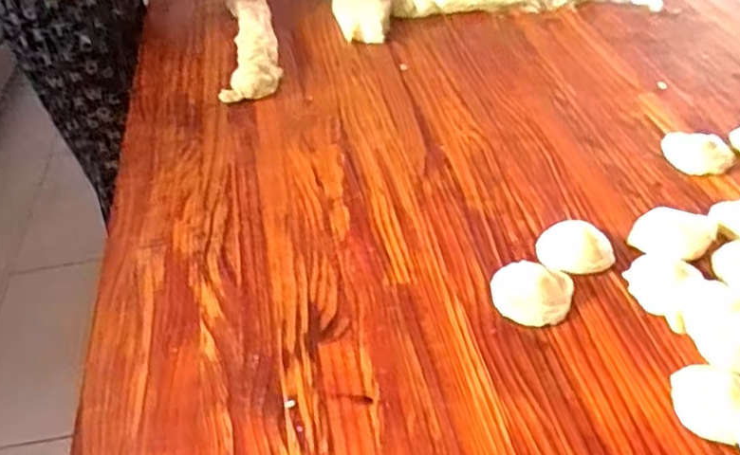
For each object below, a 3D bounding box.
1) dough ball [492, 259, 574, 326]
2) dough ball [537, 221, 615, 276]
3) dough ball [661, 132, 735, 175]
[{"bbox_3d":[0.185,0.071,0.781,0.092,0.031,0.076,-3,41,2],"label":"dough ball"},{"bbox_3d":[0.243,0.023,0.829,0.085,0.030,0.059,9,43,16],"label":"dough ball"},{"bbox_3d":[0.441,-0.102,0.949,0.092,0.041,0.056,23,48,29],"label":"dough ball"}]

